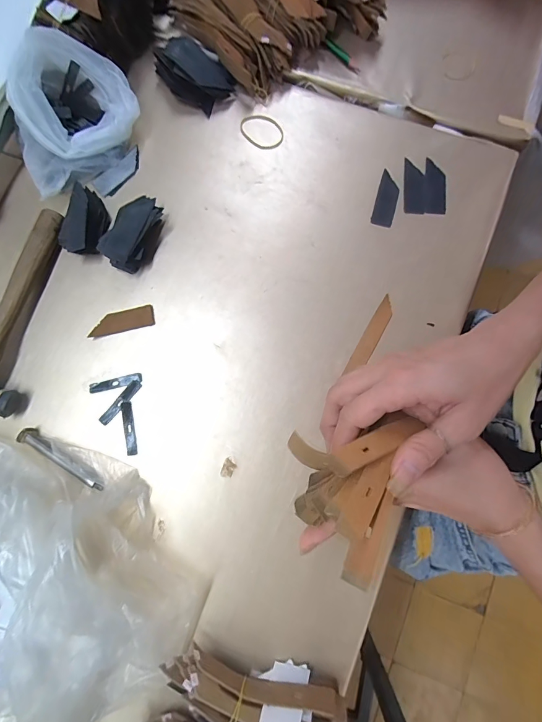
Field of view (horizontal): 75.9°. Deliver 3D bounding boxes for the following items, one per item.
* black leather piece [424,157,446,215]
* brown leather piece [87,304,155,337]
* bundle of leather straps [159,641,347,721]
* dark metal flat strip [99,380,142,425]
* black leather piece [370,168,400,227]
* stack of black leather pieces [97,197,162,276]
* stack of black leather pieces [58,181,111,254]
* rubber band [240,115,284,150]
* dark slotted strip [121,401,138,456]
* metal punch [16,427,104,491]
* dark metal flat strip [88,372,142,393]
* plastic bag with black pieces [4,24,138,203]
[{"bbox_3d":[0.183,-0.194,0.387,0.023,0.004,0.064,4,81,0],"label":"black leather piece"},{"bbox_3d":[-0.157,-0.042,0.368,0.066,0.005,0.023,-13,80,-1],"label":"brown leather piece"},{"bbox_3d":[-0.015,0.279,0.282,0.145,0.051,0.047,11,80,3],"label":"bundle of leather straps"},{"bbox_3d":[-0.152,0.042,0.351,0.011,0.004,0.053,38,80,7],"label":"dark metal flat strip"},{"bbox_3d":[0.129,-0.179,0.386,0.023,0.004,0.062,16,82,3],"label":"black leather piece"},{"bbox_3d":[-0.144,-0.142,0.369,0.046,0.031,0.088,16,81,4],"label":"stack of black leather pieces"},{"bbox_3d":[-0.201,-0.153,0.372,0.046,0.021,0.082,6,80,2],"label":"stack of black leather pieces"},{"bbox_3d":[-0.011,-0.265,0.400,0.051,0.004,0.042,6,80,2],"label":"rubber band"},{"bbox_3d":[-0.142,0.067,0.348,0.010,0.004,0.053,-9,82,-12],"label":"dark slotted strip"},{"bbox_3d":[-0.203,0.096,0.338,0.097,0.011,0.014,30,82,6],"label":"metal punch"},{"bbox_3d":[-0.159,0.022,0.354,0.053,0.004,0.010,-12,78,-3],"label":"dark metal flat strip"},{"bbox_3d":[-0.214,-0.268,0.371,0.133,0.071,0.120,-24,80,-3],"label":"plastic bag with black pieces"}]

